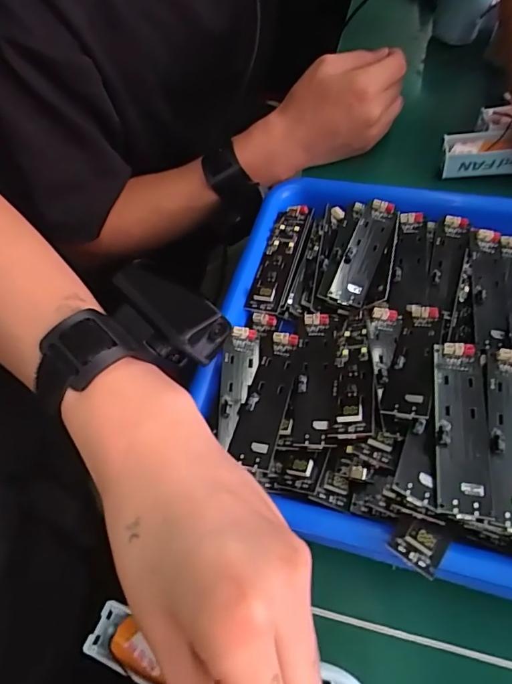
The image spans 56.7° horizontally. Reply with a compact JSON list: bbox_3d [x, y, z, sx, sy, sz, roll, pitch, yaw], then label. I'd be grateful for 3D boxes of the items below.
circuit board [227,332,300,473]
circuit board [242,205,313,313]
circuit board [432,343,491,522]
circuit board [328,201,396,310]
[{"bbox_3d":[0.007,0.031,0.277,0.026,0.011,0.089,9,60,9],"label":"circuit board"},{"bbox_3d":[0.017,-0.062,0.334,0.025,0.006,0.097,13,60,11],"label":"circuit board"},{"bbox_3d":[0.102,0.040,0.236,0.024,0.007,0.090,9,60,9],"label":"circuit board"},{"bbox_3d":[0.076,-0.063,0.331,0.024,0.009,0.091,19,62,14],"label":"circuit board"}]

